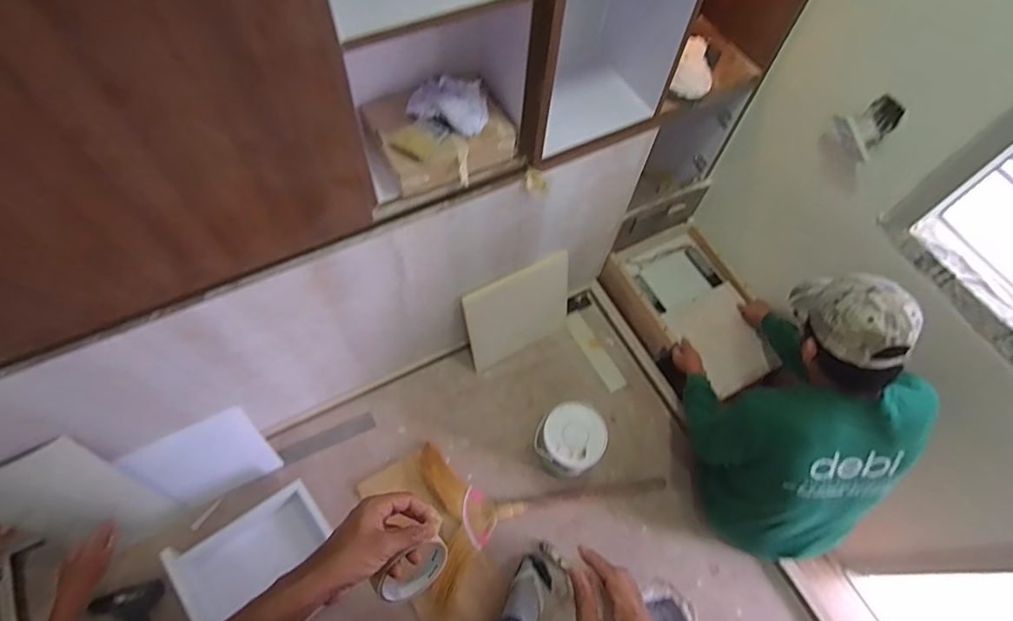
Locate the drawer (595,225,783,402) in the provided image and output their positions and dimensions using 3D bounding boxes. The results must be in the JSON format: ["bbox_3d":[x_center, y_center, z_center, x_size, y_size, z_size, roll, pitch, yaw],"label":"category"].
[{"bbox_3d":[0.623,0.007,1.749,0.370,0.116,0.585,-23,67,-14],"label":"drawer"}]

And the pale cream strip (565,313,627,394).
[{"bbox_3d":[0.307,0.142,1.795,0.073,0.018,0.306,-24,63,-17],"label":"pale cream strip"}]

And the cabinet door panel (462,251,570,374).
[{"bbox_3d":[0.043,0.005,1.637,0.360,0.342,0.022,-25,50,-16],"label":"cabinet door panel"}]

